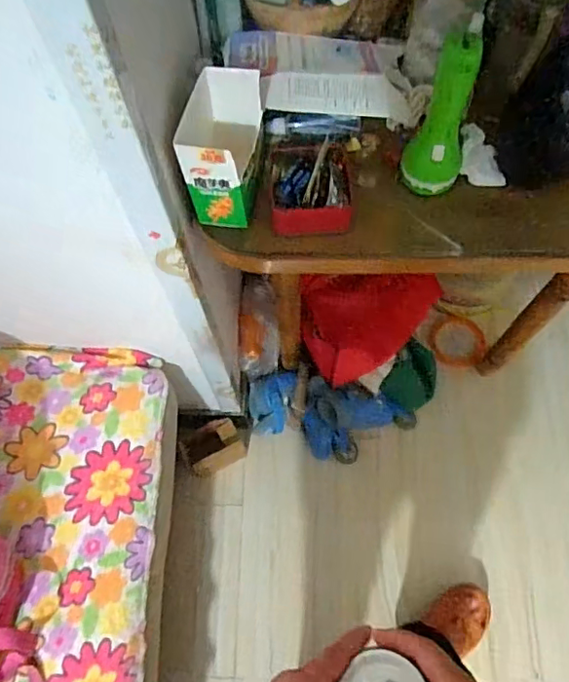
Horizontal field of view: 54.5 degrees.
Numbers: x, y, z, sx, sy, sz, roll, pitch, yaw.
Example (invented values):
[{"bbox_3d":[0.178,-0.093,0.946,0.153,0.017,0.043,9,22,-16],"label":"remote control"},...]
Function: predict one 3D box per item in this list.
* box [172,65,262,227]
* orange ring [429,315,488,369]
[{"bbox_3d":[-0.072,-0.236,0.689,0.080,0.141,0.147,5,66,4],"label":"box"},{"bbox_3d":[0.442,0.003,1.395,0.141,0.032,0.130,8,67,5],"label":"orange ring"}]

